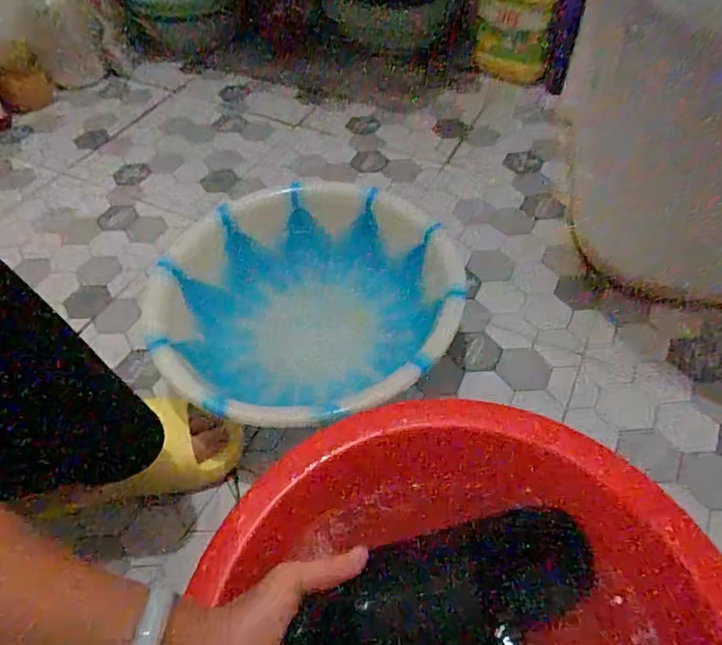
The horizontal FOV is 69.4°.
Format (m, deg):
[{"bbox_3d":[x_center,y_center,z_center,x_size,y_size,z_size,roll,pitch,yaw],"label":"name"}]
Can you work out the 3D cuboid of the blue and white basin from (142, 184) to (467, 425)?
[{"bbox_3d":[-0.071,-0.023,0.637,0.351,0.114,0.379,-26,55,-18],"label":"blue and white basin"}]

